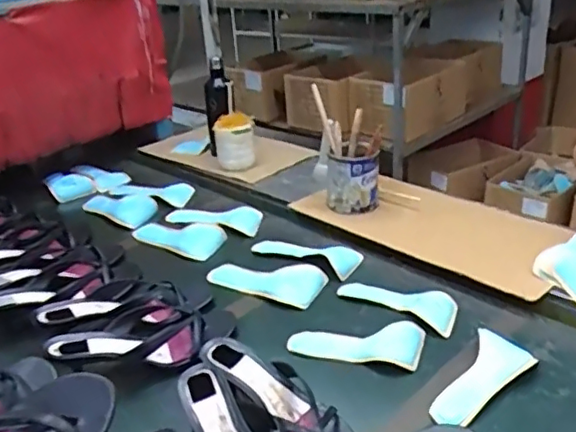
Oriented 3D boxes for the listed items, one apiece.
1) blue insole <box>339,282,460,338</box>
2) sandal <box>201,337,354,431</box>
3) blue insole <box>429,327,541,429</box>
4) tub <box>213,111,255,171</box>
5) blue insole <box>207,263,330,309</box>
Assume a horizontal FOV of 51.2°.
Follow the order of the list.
[{"bbox_3d":[0.176,0.129,0.934,0.191,0.013,0.088,18,34,37],"label":"blue insole"},{"bbox_3d":[-0.007,0.216,0.712,0.086,0.049,0.238,-21,40,-35],"label":"sandal"},{"bbox_3d":[0.244,0.204,0.747,0.078,0.023,0.168,16,33,35],"label":"blue insole"},{"bbox_3d":[-0.125,-0.165,1.429,0.090,0.140,0.090,-4,26,2],"label":"tub"},{"bbox_3d":[-0.037,0.105,1.007,0.196,0.020,0.088,7,28,21],"label":"blue insole"}]

